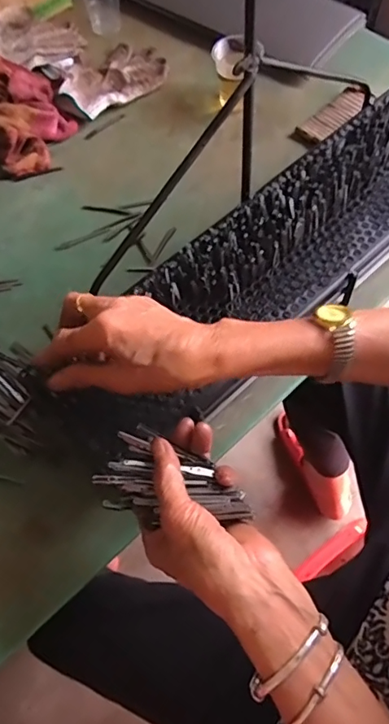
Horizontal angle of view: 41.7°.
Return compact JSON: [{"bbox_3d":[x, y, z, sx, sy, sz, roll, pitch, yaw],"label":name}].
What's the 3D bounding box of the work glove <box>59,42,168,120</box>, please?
[{"bbox_3d":[-0.114,-0.417,0.749,0.108,0.022,0.161,35,69,18],"label":"work glove"}]

